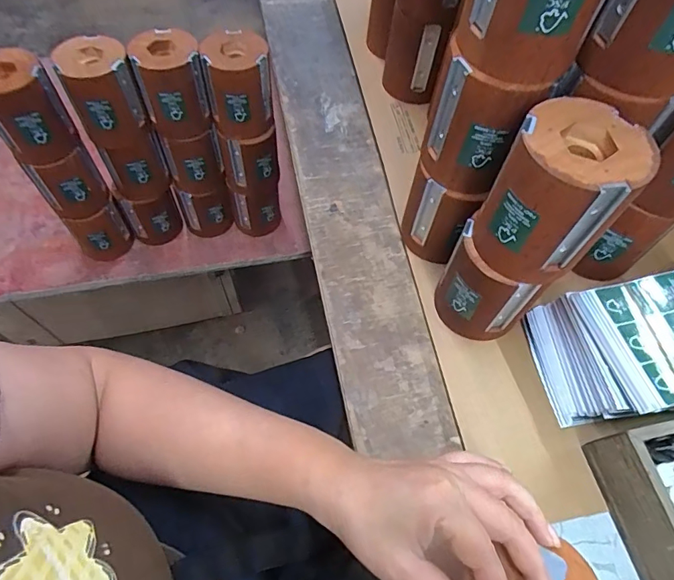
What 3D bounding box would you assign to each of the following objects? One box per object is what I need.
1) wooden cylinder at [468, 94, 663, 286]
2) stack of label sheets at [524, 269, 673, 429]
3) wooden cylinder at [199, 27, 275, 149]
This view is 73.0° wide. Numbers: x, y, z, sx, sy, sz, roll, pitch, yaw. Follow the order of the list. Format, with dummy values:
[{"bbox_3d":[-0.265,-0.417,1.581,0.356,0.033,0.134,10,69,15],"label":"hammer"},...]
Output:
[{"bbox_3d":[0.148,-0.062,0.308,0.077,0.095,0.078,32,65,15],"label":"wooden cylinder"},{"bbox_3d":[0.271,0.048,0.390,0.177,0.065,0.114,-8,62,-6],"label":"stack of label sheets"},{"bbox_3d":[-0.121,-0.253,0.571,0.075,0.104,0.076,-4,61,-4],"label":"wooden cylinder"}]

